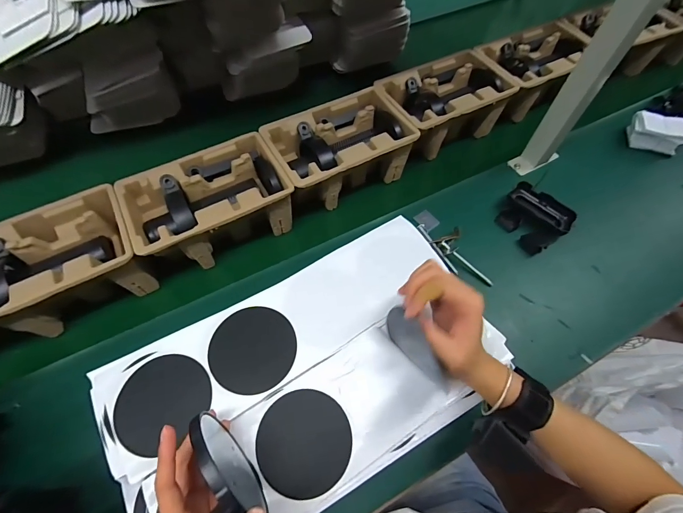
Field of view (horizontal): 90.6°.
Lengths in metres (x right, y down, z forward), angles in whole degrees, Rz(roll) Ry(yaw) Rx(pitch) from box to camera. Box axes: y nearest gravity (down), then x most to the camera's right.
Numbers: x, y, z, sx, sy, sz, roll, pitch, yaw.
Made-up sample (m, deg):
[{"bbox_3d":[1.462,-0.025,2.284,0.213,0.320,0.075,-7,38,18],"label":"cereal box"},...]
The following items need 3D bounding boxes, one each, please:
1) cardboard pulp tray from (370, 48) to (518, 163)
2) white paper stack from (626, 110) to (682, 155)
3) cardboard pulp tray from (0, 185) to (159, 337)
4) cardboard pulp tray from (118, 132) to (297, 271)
[{"bbox_3d":[0.185,-0.285,0.640,0.219,0.101,0.149,-25,64,-16],"label":"cardboard pulp tray"},{"bbox_3d":[0.599,-0.237,0.640,0.087,0.048,0.059,18,60,8],"label":"white paper stack"},{"bbox_3d":[-0.400,0.017,0.471,0.228,0.097,0.143,-27,64,-17],"label":"cardboard pulp tray"},{"bbox_3d":[-0.201,-0.078,0.527,0.222,0.095,0.144,-26,64,-16],"label":"cardboard pulp tray"}]

